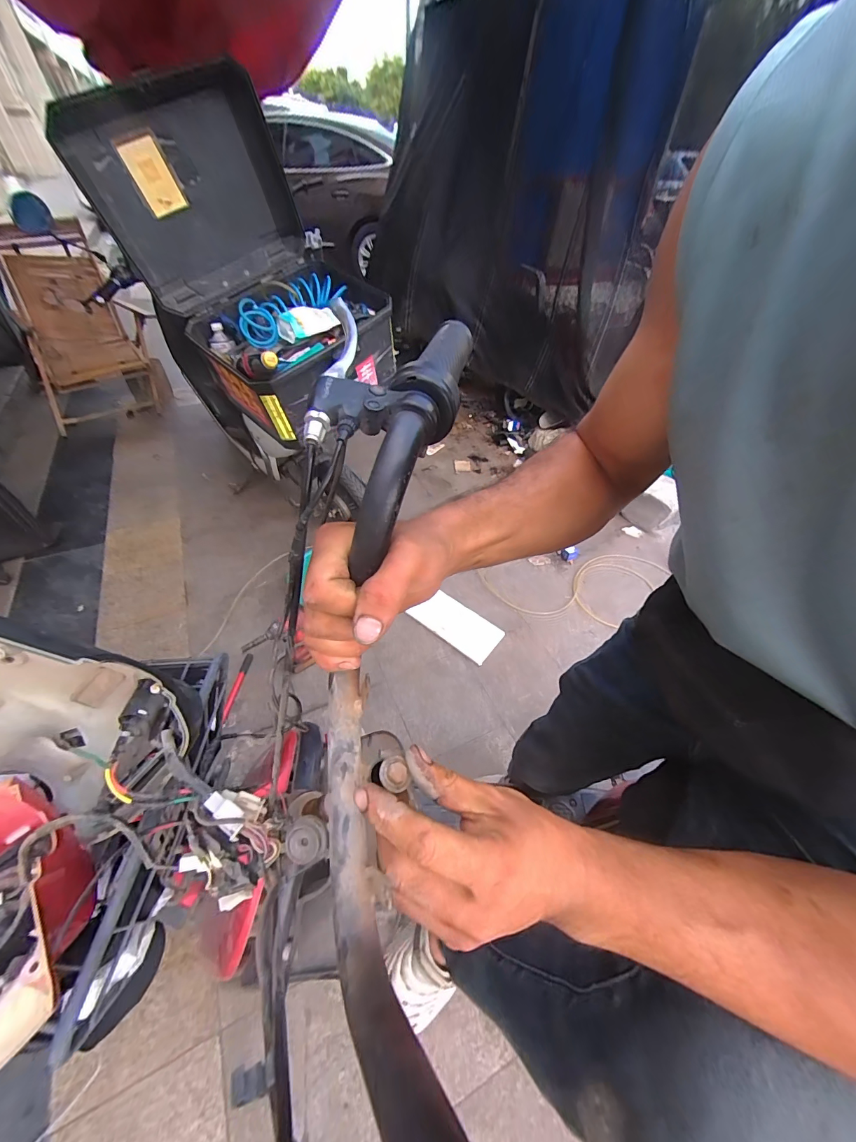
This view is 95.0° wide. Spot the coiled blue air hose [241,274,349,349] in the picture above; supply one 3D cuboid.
[{"bbox_3d":[-0.369,-0.687,1.027,0.110,0.095,0.343,34,57,25],"label":"coiled blue air hose"}]

